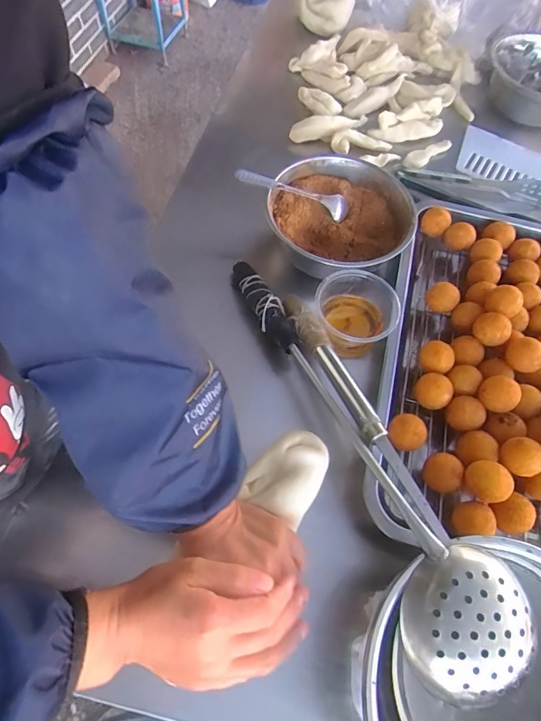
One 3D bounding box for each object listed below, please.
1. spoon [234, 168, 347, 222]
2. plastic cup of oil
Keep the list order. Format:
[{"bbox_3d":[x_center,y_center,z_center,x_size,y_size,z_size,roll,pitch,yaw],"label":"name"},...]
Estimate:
[{"bbox_3d":[0.028,-0.213,0.533,0.148,0.018,0.027,14,62,-12],"label":"spoon"},{"bbox_3d":[0.100,-0.045,0.499,0.085,0.072,0.092,1,62,-1],"label":"plastic cup of oil"}]

